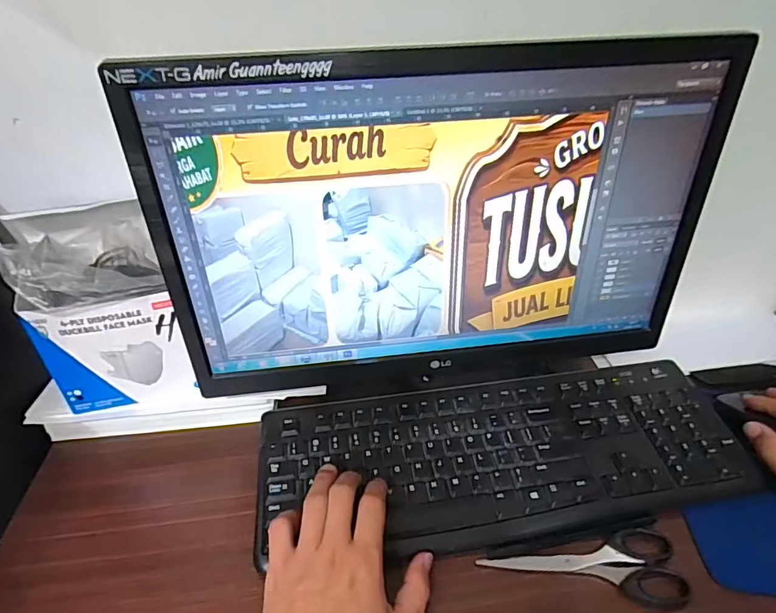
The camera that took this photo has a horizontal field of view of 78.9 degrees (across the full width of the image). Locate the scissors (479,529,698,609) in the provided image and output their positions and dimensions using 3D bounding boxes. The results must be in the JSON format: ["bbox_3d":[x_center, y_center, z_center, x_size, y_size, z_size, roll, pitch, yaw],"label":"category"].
[{"bbox_3d":[0.152,0.208,0.363,0.149,0.009,0.057,-4,36,-5],"label":"scissors"}]

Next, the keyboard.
[{"bbox_3d":[0.102,0.132,0.438,0.427,0.027,0.161,-3,36,-3],"label":"keyboard"}]

